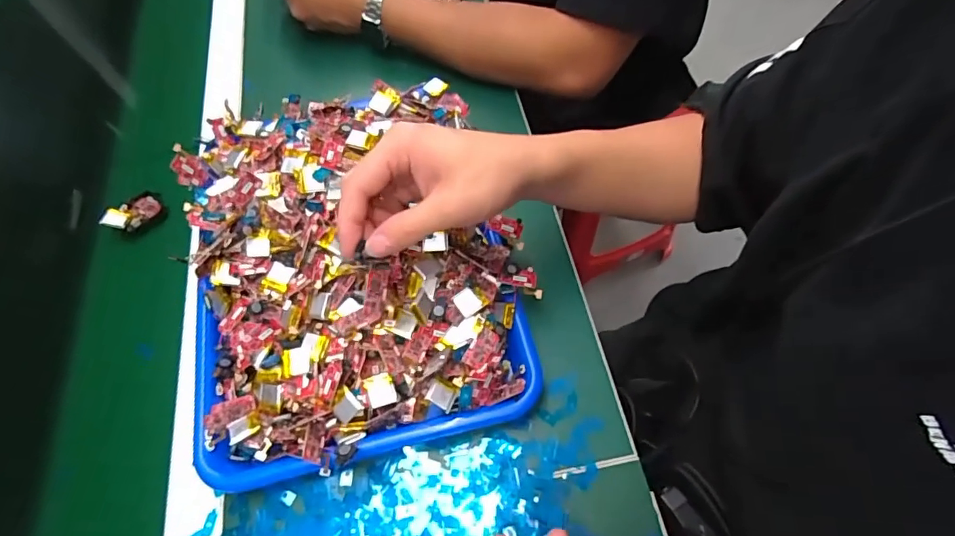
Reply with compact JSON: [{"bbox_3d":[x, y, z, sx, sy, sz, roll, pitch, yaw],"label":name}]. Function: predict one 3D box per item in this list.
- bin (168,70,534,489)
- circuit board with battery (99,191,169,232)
[{"bbox_3d":[-0.105,-0.023,0.401,0.263,0.088,0.336,-16,63,-5],"label":"bin"},{"bbox_3d":[-0.333,-0.054,0.474,0.051,0.020,0.033,-37,66,-15],"label":"circuit board with battery"}]

